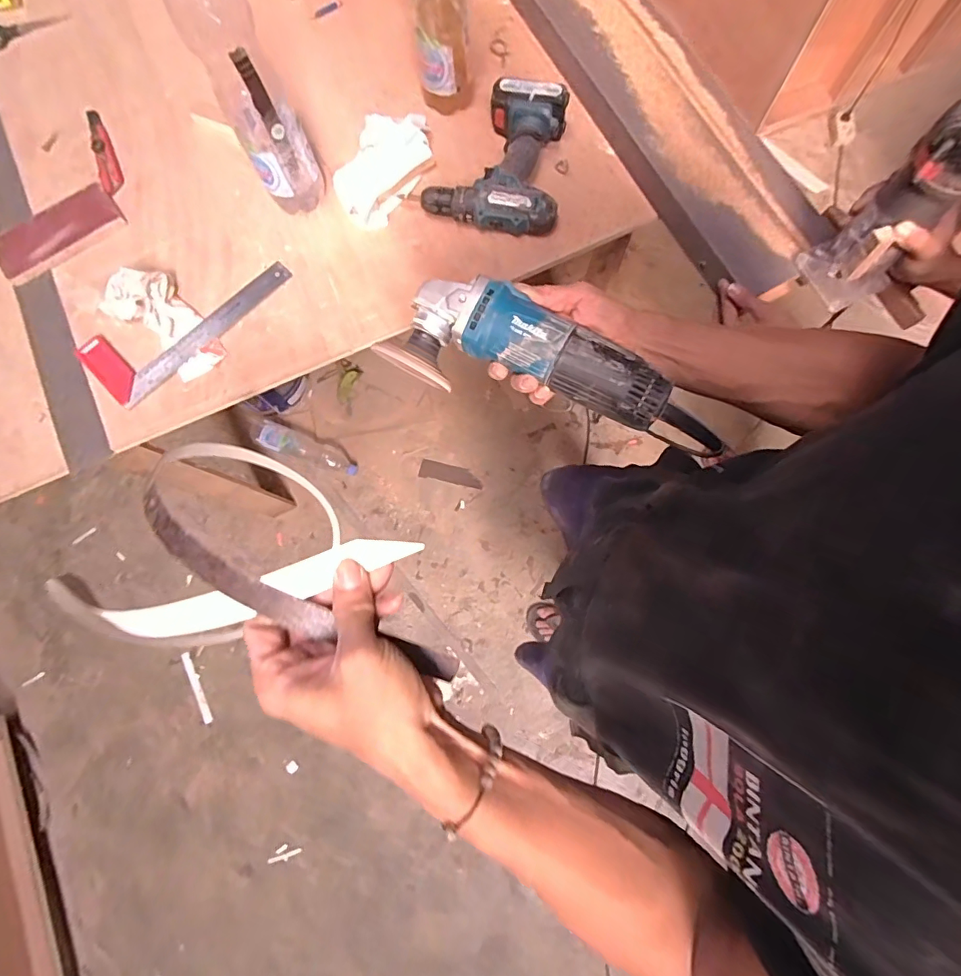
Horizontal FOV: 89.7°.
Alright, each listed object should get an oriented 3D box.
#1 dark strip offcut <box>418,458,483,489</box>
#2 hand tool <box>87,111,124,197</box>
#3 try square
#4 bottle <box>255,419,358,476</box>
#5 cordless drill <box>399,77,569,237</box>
[{"bbox_3d":[-0.091,-0.045,1.504,0.197,0.006,0.057,12,87,5],"label":"dark strip offcut"},{"bbox_3d":[-0.611,-0.549,0.784,0.029,0.012,0.174,-22,77,-2],"label":"hand tool"},{"bbox_3d":[-0.430,-0.254,0.707,0.302,0.011,0.127,-43,78,-7],"label":"try square"},{"bbox_3d":[-0.530,-0.125,1.500,0.309,0.074,0.087,18,79,5],"label":"bottle"},{"bbox_3d":[0.016,-0.491,0.715,0.222,0.072,0.206,11,78,6],"label":"cordless drill"}]

